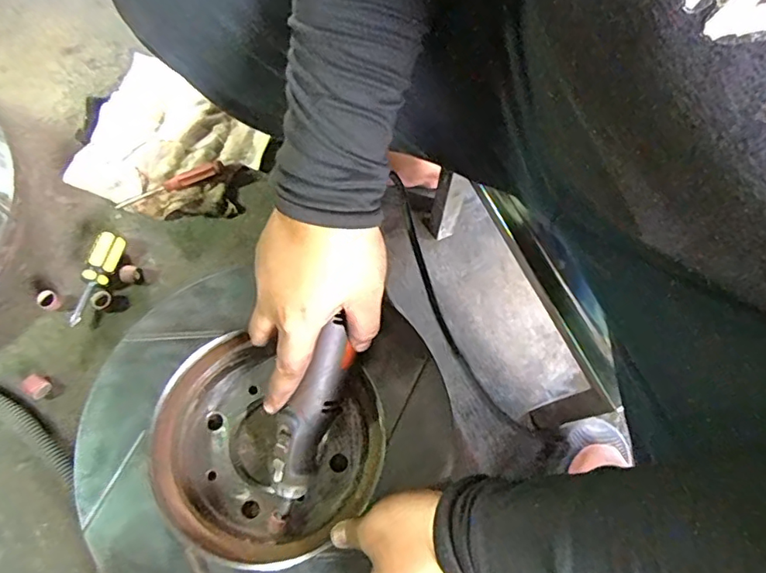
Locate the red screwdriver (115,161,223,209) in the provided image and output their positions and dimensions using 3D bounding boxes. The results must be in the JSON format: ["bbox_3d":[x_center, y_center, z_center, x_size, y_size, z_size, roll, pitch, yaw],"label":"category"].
[{"bbox_3d":[-0.185,-0.086,0.474,0.096,0.017,0.011,-17,72,-7],"label":"red screwdriver"}]

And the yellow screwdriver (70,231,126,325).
[{"bbox_3d":[-0.235,-0.006,0.449,0.023,0.026,0.077,12,71,3],"label":"yellow screwdriver"}]

